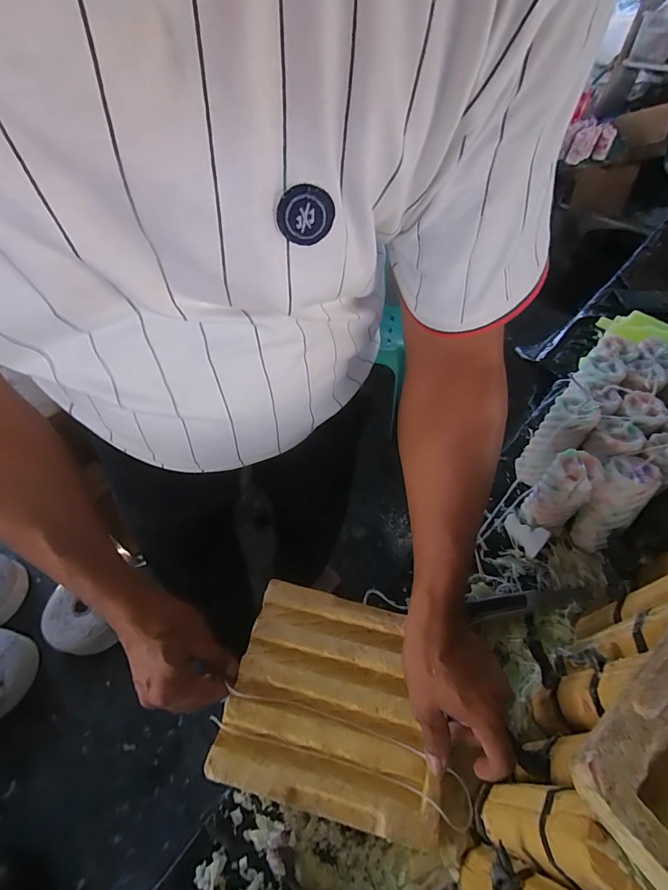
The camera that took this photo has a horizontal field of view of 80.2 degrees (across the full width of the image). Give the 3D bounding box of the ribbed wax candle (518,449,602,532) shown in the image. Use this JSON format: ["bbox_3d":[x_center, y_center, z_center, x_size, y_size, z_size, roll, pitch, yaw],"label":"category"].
[{"bbox_3d":[0.272,0.064,0.491,0.058,0.126,0.060,-33,61,-24],"label":"ribbed wax candle"}]

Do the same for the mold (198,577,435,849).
[{"bbox_3d":[0.001,0.253,0.405,0.202,0.016,0.184,11,54,6],"label":"mold"}]

